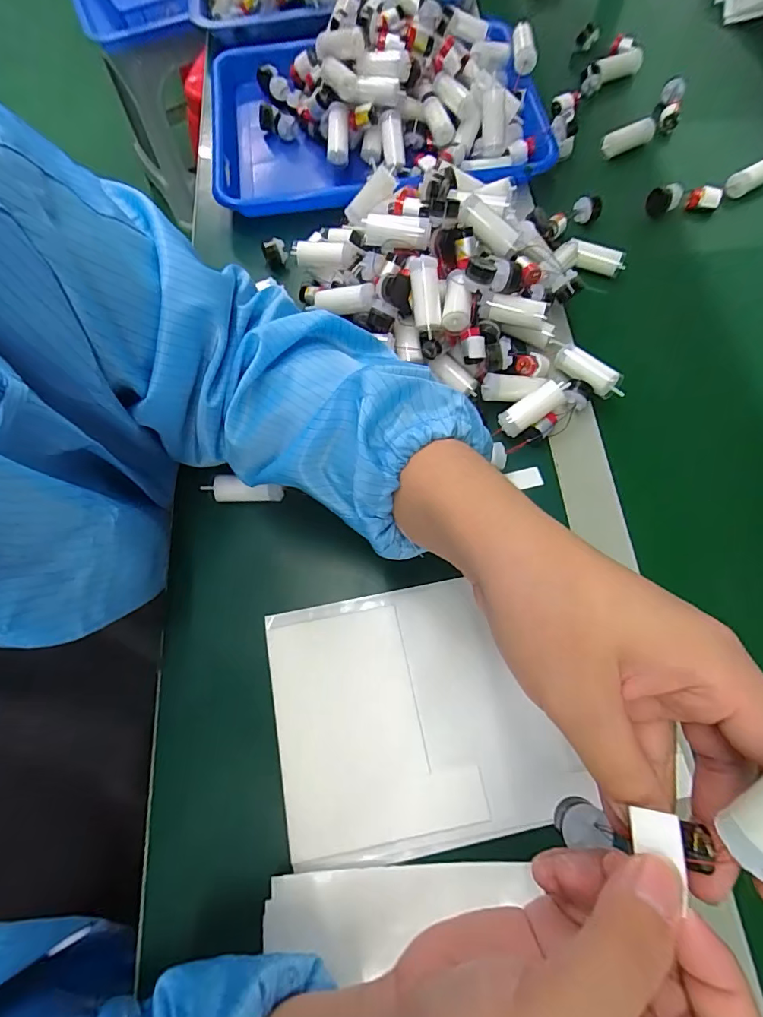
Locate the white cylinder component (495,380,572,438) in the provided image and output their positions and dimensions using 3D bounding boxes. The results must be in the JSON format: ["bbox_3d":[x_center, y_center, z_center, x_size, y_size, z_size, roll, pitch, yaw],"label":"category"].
[{"bbox_3d":[0.114,-0.077,0.350,0.053,0.015,0.020,-35,70,16],"label":"white cylinder component"}]

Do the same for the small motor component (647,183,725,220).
[{"bbox_3d":[0.296,-0.302,0.454,0.064,0.026,0.016,1,70,3],"label":"small motor component"}]

